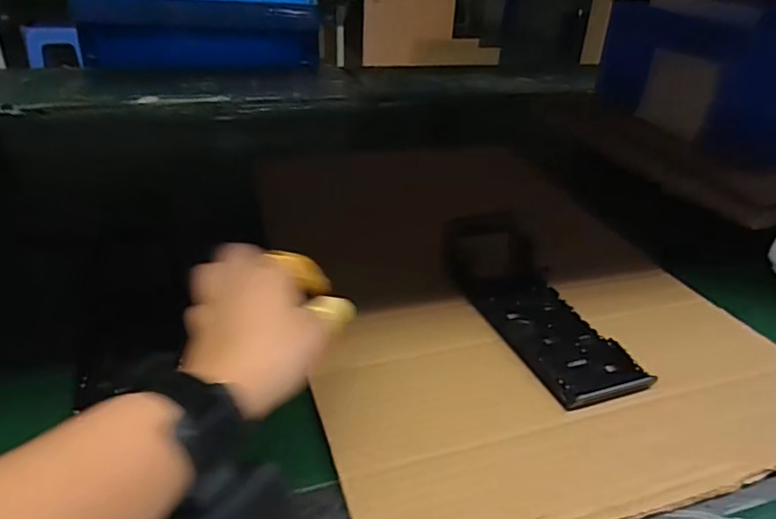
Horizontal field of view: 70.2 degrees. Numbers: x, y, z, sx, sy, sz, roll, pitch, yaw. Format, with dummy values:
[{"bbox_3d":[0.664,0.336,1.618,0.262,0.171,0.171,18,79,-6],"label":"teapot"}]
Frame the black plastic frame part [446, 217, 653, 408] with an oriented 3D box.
[{"bbox_3d":[0.120,0.029,0.468,0.089,0.033,0.226,-15,36,-16],"label":"black plastic frame part"}]

